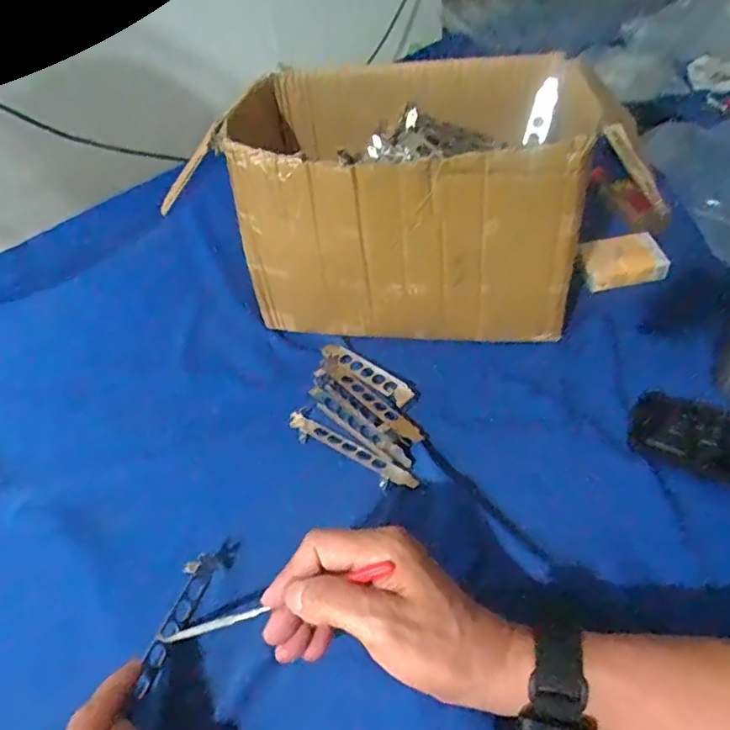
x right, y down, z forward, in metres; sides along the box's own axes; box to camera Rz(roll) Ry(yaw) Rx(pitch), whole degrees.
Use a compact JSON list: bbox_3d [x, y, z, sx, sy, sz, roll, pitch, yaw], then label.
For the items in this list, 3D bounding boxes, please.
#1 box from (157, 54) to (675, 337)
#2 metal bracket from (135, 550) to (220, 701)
[{"bbox_3d":[0.052,-0.159,0.557,0.324,0.194,0.223,0,46,7],"label":"box"},{"bbox_3d":[-0.127,0.169,0.384,0.018,0.011,0.094,8,44,15],"label":"metal bracket"}]

